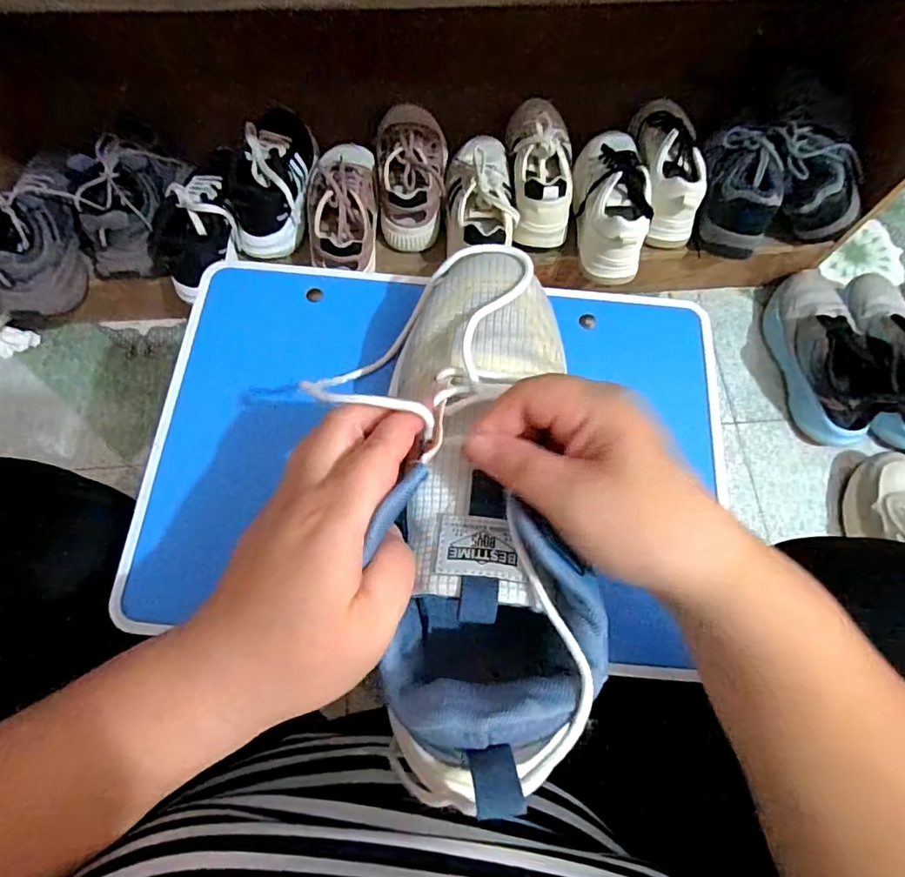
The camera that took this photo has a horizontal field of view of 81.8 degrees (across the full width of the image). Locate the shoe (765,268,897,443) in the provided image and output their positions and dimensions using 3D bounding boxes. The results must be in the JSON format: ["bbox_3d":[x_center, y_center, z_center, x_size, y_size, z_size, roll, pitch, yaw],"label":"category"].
[{"bbox_3d":[0.566,-0.132,0.797,0.101,0.103,0.275,-1,71,-2],"label":"shoe"}]

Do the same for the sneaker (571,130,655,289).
[{"bbox_3d":[0.228,-0.348,0.747,0.092,0.083,0.226,3,71,-1],"label":"sneaker"}]

